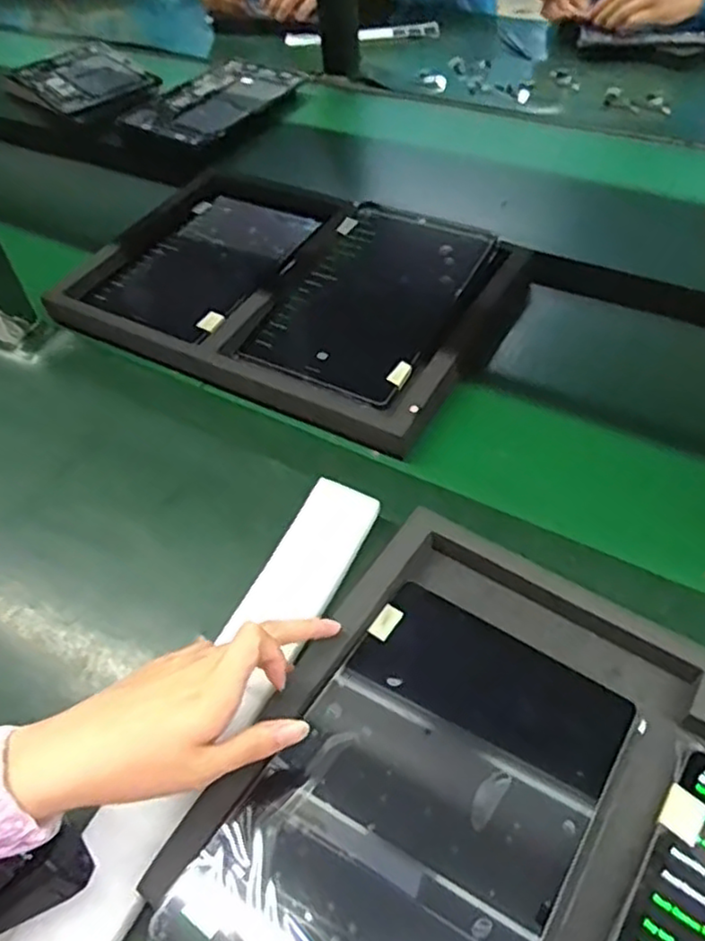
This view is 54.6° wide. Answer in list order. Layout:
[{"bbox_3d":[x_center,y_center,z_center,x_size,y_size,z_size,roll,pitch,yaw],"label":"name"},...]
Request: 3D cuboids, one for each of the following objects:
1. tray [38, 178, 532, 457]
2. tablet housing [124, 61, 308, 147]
[{"bbox_3d":[-0.068,-0.205,0.732,0.419,0.030,0.318,22,56,21],"label":"tray"},{"bbox_3d":[-0.210,-0.565,1.038,0.149,0.016,0.265,26,58,24],"label":"tablet housing"}]

